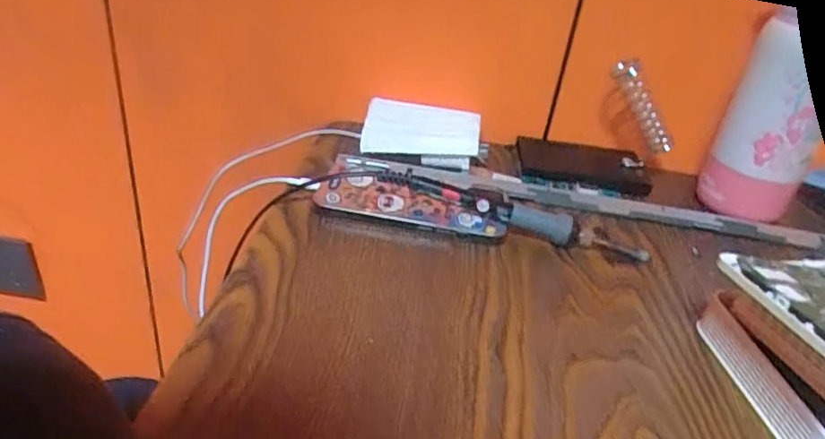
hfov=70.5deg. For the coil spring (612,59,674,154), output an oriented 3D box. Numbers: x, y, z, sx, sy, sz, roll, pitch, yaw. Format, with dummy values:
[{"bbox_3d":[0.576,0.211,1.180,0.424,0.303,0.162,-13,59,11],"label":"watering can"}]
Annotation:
[{"bbox_3d":[0.181,-0.086,0.453,0.017,0.088,0.019,-28,28,20],"label":"coil spring"}]

